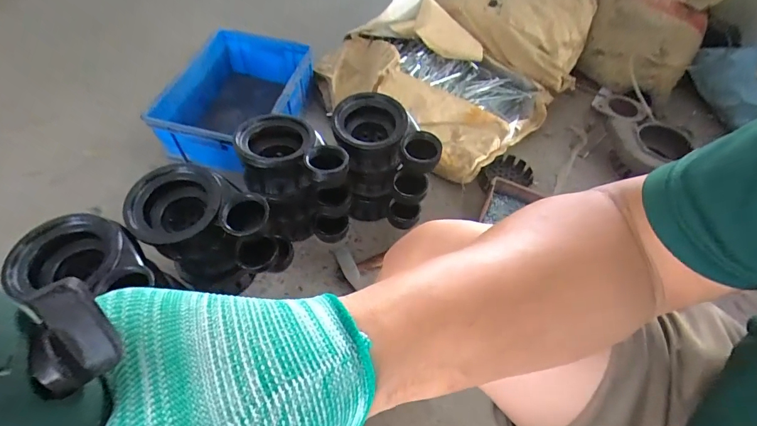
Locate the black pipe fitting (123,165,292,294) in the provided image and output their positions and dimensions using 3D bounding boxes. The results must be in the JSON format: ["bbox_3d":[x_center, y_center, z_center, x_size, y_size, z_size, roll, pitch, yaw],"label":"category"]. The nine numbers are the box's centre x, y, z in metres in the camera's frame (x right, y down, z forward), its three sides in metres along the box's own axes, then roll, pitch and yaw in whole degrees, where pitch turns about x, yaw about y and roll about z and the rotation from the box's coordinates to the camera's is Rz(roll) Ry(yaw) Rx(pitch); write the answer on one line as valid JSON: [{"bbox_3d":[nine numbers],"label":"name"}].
[{"bbox_3d":[-0.281,0.057,0.693,0.210,0.260,0.134,9,55,3],"label":"black pipe fitting"}]

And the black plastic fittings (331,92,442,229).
[{"bbox_3d":[0.012,-0.089,0.816,0.219,0.252,0.139,29,58,16],"label":"black plastic fittings"}]

